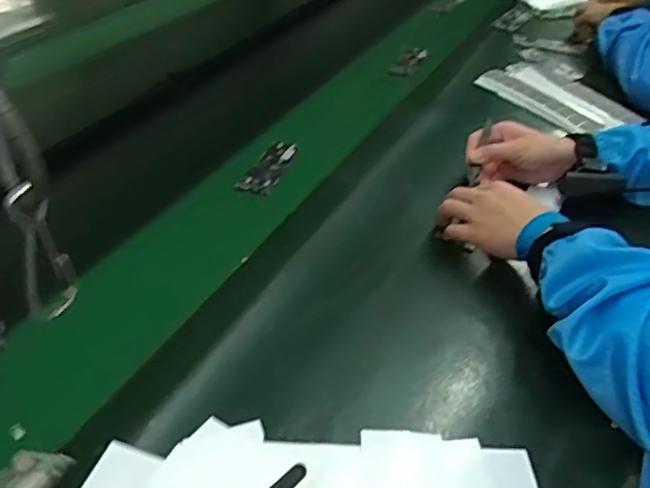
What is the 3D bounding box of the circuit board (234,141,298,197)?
[{"bbox_3d":[-0.070,-0.098,0.782,0.042,0.013,0.113,15,40,11],"label":"circuit board"}]

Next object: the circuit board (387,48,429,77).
[{"bbox_3d":[0.146,-0.308,1.060,0.038,0.007,0.090,26,58,23],"label":"circuit board"}]

